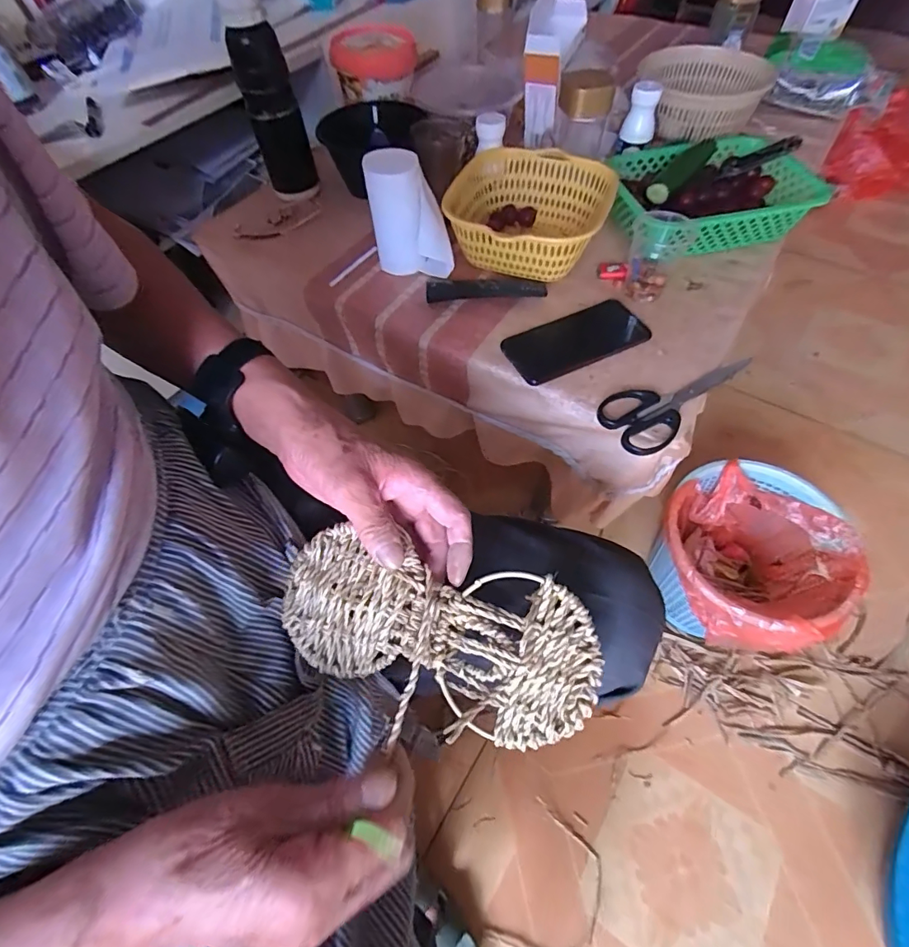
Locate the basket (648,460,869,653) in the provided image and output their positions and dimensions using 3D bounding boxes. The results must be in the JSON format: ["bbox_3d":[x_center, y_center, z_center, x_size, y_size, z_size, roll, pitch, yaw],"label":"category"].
[{"bbox_3d":[0.430,0.136,0.712,0.245,0.190,0.238,-1,58,2],"label":"basket"}]

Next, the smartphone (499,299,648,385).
[{"bbox_3d":[0.139,-0.155,0.539,0.163,0.009,0.081,-25,60,-12],"label":"smartphone"}]

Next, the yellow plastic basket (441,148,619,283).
[{"bbox_3d":[0.088,-0.333,0.611,0.201,0.077,0.202,20,61,14],"label":"yellow plastic basket"}]

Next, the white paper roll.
[{"bbox_3d":[-0.056,-0.308,0.574,0.084,0.128,0.092,-16,59,-7],"label":"white paper roll"}]

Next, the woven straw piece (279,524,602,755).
[{"bbox_3d":[-0.018,0.107,0.312,0.215,0.028,0.101,14,61,14],"label":"woven straw piece"}]

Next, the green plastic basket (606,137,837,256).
[{"bbox_3d":[0.339,-0.376,0.630,0.255,0.064,0.188,-10,58,-3],"label":"green plastic basket"}]

